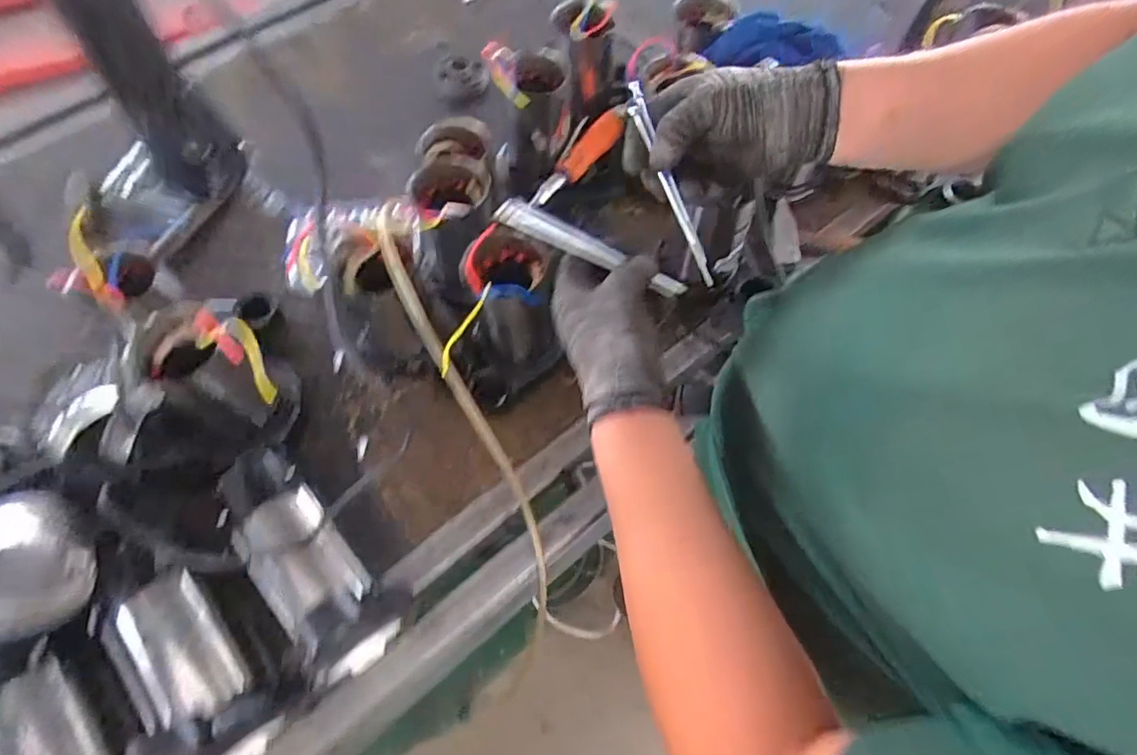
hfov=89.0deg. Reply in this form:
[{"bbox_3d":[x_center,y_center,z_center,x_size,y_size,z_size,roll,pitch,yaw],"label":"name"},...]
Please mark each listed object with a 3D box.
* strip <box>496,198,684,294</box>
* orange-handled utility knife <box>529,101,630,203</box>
[{"bbox_3d":[0.017,-0.104,0.463,0.162,0.016,0.019,25,66,3],"label":"strip"},{"bbox_3d":[0.022,-0.321,0.849,0.034,0.054,0.215,38,69,17],"label":"orange-handled utility knife"}]

